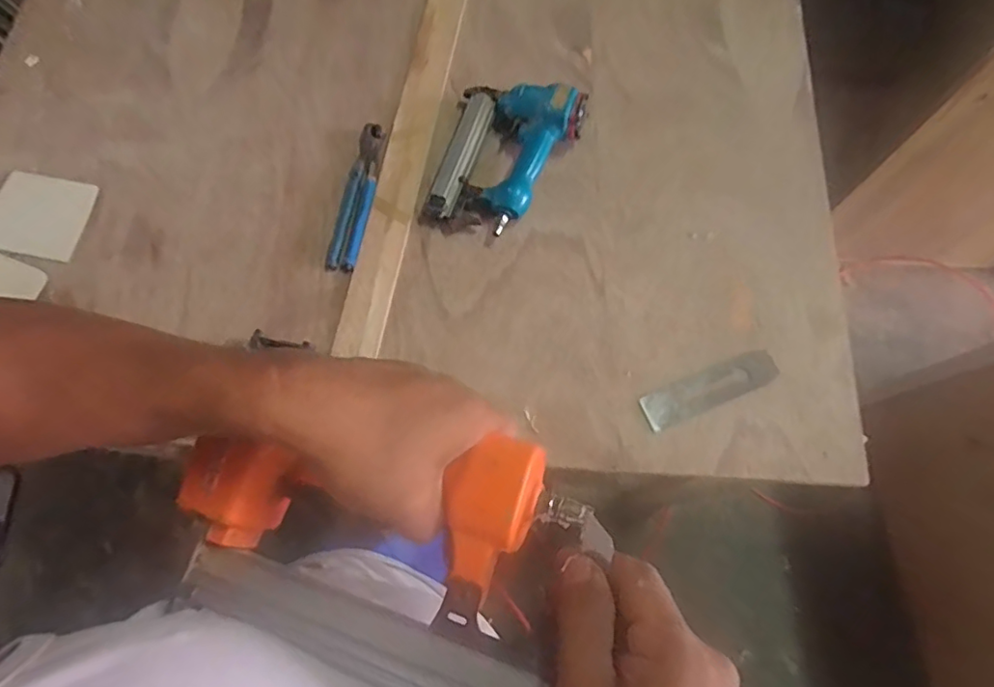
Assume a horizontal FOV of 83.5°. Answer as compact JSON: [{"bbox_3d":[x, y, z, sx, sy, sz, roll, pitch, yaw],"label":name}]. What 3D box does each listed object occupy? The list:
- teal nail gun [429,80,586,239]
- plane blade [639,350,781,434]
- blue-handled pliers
[{"bbox_3d":[0.012,-0.249,0.744,0.175,0.059,0.208,14,73,6],"label":"teal nail gun"},{"bbox_3d":[0.253,0.054,0.661,0.168,0.005,0.044,-22,73,-5],"label":"plane blade"},{"bbox_3d":[-0.188,-0.201,0.750,0.041,0.011,0.215,10,73,5],"label":"blue-handled pliers"}]

